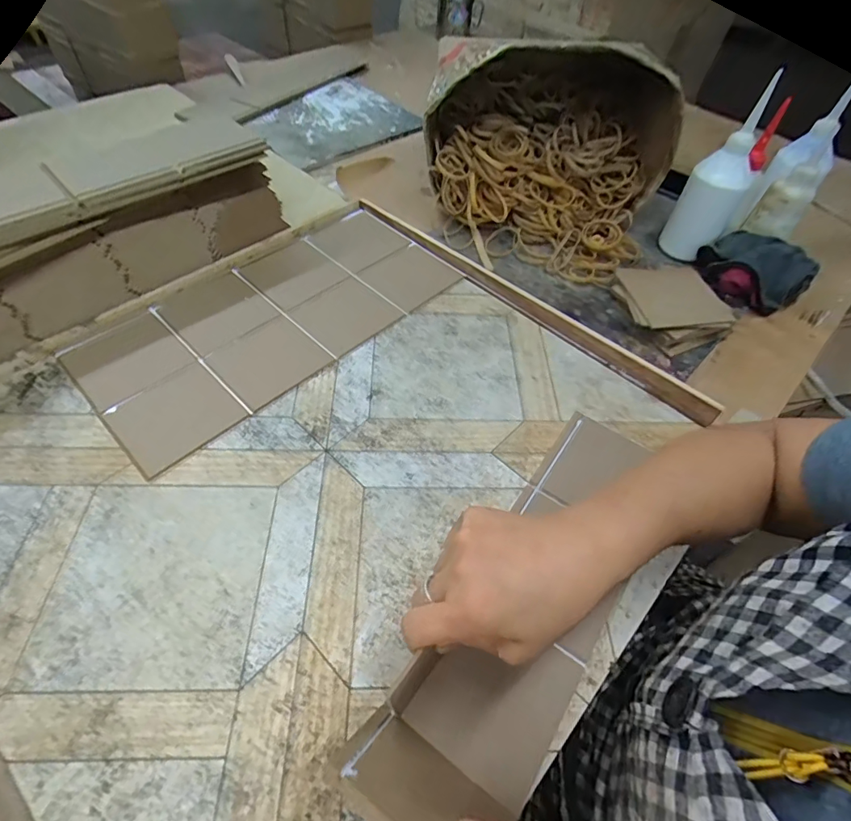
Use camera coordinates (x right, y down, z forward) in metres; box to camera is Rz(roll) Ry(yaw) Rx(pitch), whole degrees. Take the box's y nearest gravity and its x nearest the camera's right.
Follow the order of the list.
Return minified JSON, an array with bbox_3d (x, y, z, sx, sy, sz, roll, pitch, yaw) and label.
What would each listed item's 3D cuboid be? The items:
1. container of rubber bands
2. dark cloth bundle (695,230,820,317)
[{"bbox_3d":[0.160,-0.350,0.623,0.306,0.218,0.198,24,56,13],"label":"container of rubber bands"},{"bbox_3d":[0.428,-0.183,0.617,0.128,0.063,0.118,2,54,-2],"label":"dark cloth bundle"}]

